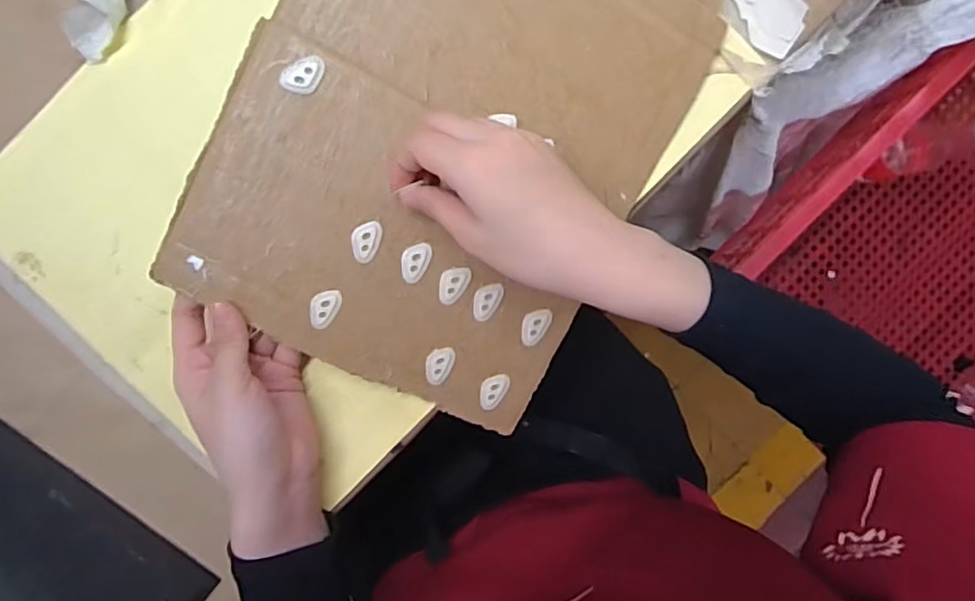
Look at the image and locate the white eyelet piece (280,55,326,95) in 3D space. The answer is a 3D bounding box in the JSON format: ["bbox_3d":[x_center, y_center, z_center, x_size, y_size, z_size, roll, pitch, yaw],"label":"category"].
[{"bbox_3d":[-0.102,-0.126,0.339,0.017,0.007,0.026,39,91,-2],"label":"white eyelet piece"}]

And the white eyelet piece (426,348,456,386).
[{"bbox_3d":[-0.031,0.041,0.384,0.017,0.005,0.025,23,92,-2],"label":"white eyelet piece"}]

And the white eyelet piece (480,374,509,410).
[{"bbox_3d":[0.004,0.059,0.393,0.016,0.004,0.025,32,92,-2],"label":"white eyelet piece"}]

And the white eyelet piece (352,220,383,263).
[{"bbox_3d":[-0.073,-0.035,0.362,0.016,0.004,0.025,16,92,-2],"label":"white eyelet piece"}]

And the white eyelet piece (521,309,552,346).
[{"bbox_3d":[0.031,0.017,0.392,0.017,0.004,0.026,27,92,-2],"label":"white eyelet piece"}]

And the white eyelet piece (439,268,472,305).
[{"bbox_3d":[-0.021,-0.009,0.376,0.018,0.004,0.024,12,92,-2],"label":"white eyelet piece"}]

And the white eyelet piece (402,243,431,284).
[{"bbox_3d":[-0.044,-0.023,0.369,0.015,0.004,0.025,21,92,-2],"label":"white eyelet piece"}]

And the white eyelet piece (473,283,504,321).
[{"bbox_3d":[0.000,0.001,0.382,0.016,0.004,0.025,15,92,-2],"label":"white eyelet piece"}]

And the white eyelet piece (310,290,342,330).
[{"bbox_3d":[-0.099,0.005,0.365,0.015,0.004,0.026,26,92,-2],"label":"white eyelet piece"}]

